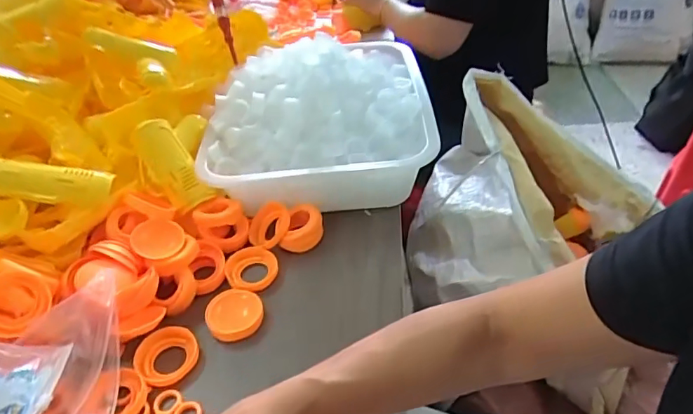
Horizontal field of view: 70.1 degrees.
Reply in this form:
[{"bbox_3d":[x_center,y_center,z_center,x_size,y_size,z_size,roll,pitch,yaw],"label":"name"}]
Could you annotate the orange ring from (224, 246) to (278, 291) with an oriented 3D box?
[{"bbox_3d":[-0.109,0.071,0.568,0.058,0.012,0.060,-4,39,3],"label":"orange ring"}]

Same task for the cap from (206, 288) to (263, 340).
[{"bbox_3d":[-0.118,0.111,0.517,0.057,0.018,0.058,-4,39,3],"label":"cap"}]

